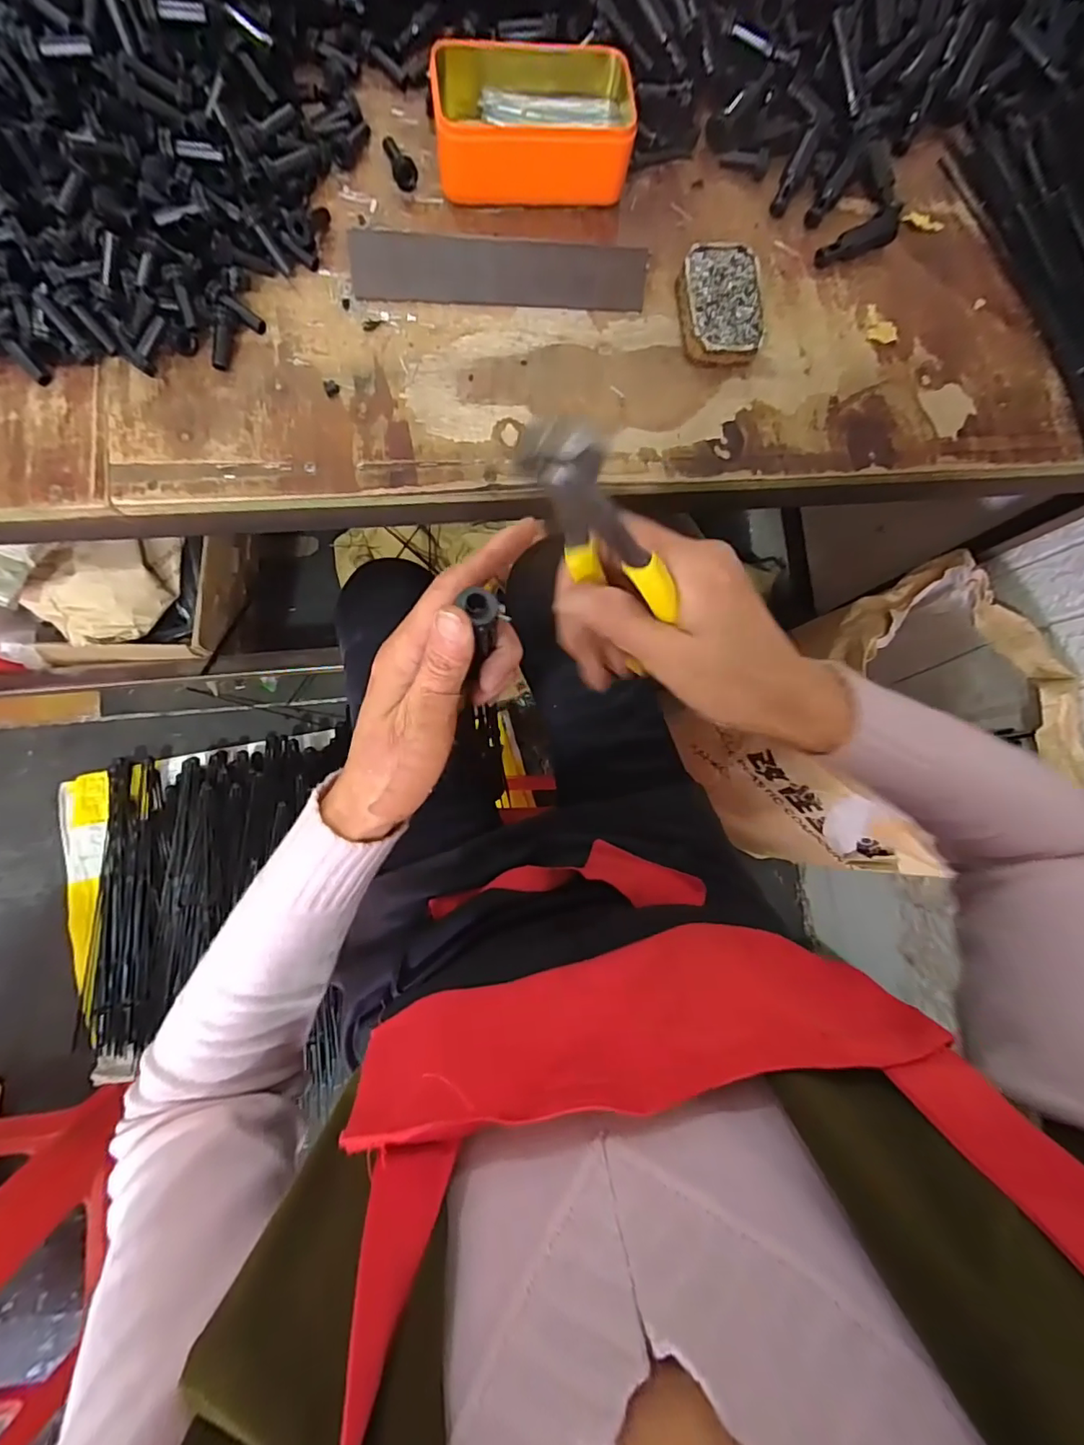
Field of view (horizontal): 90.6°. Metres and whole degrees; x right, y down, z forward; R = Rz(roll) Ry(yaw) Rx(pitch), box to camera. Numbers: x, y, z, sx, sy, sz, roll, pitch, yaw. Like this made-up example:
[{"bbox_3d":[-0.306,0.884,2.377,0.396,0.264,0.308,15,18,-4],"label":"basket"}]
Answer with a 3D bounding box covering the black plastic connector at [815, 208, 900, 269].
[{"bbox_3d":[0.257,-0.393,0.439,0.069,0.014,0.019,-24,88,3],"label":"black plastic connector"}]

